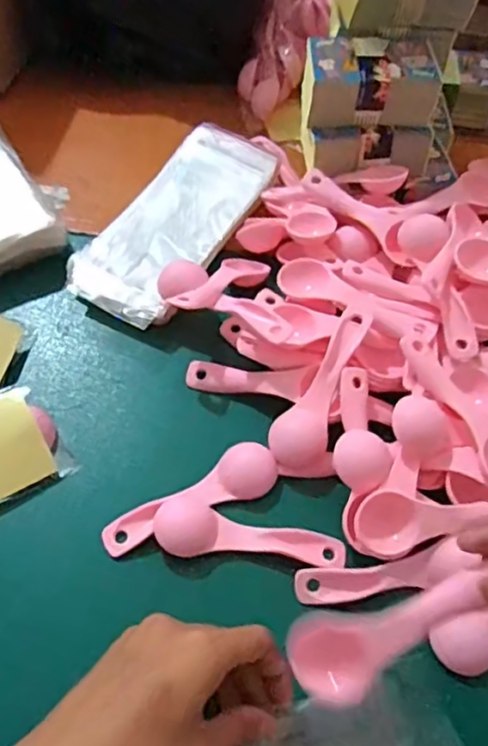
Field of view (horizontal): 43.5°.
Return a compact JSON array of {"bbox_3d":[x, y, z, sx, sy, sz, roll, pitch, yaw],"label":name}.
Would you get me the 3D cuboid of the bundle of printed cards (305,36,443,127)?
[{"bbox_3d":[0.093,-0.220,0.460,0.095,0.035,0.061,2,58,-3],"label":"bundle of printed cards"}]

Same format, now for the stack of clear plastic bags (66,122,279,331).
[{"bbox_3d":[-0.051,-0.117,0.482,0.087,0.039,0.196,29,61,13],"label":"stack of clear plastic bags"}]

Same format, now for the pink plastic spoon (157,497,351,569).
[{"bbox_3d":[0.004,0.098,0.359,0.111,0.014,0.032,12,58,3],"label":"pink plastic spoon"}]

